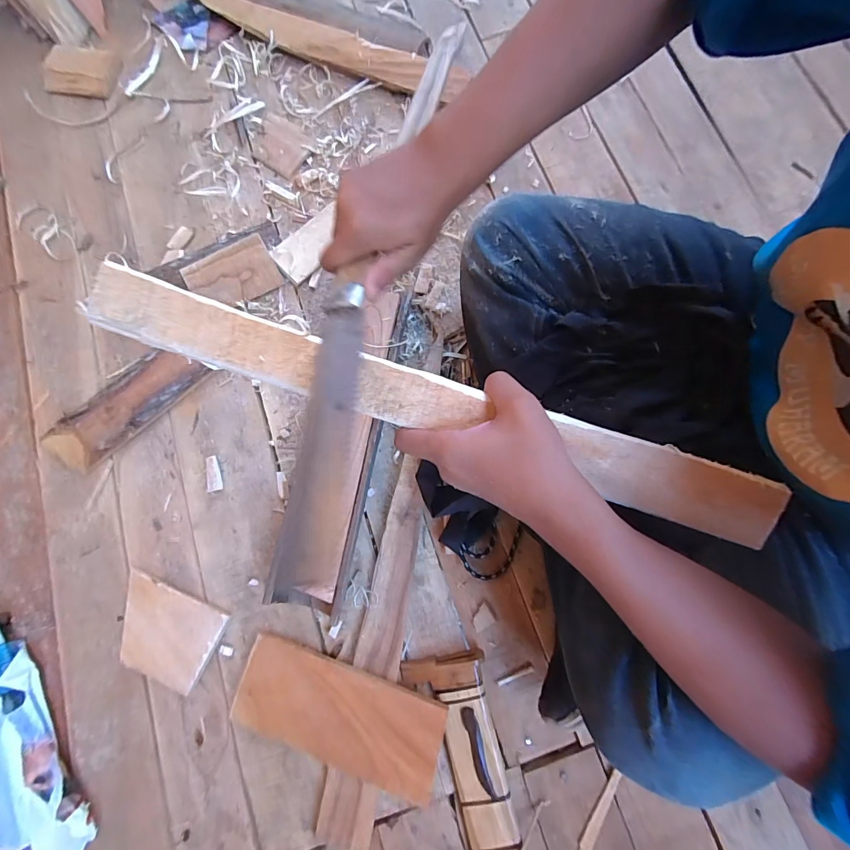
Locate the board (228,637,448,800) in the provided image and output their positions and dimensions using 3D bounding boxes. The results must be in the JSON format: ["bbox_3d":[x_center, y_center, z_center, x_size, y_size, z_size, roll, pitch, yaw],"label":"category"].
[{"bbox_3d":[-0.097,0.317,0.447,0.231,0.020,0.089,18,66,7],"label":"board"}]

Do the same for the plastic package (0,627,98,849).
[{"bbox_3d":[-0.451,0.353,0.449,0.075,0.050,0.270,-35,79,-7],"label":"plastic package"}]

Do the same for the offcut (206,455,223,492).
[{"bbox_3d":[-0.281,0.064,0.536,0.018,0.007,0.048,-18,77,-3],"label":"offcut"}]

